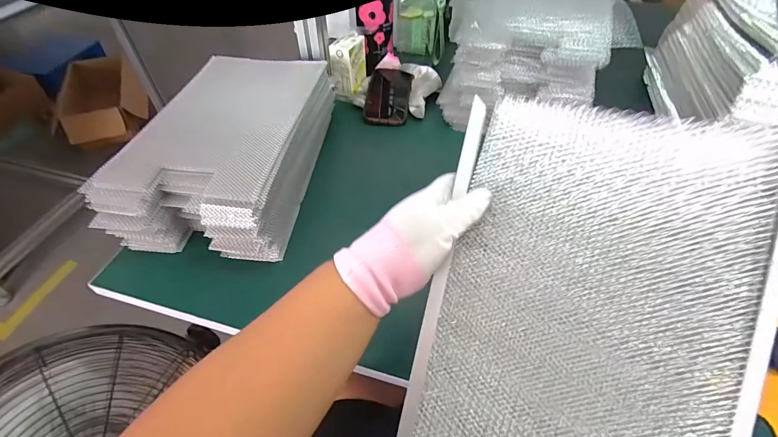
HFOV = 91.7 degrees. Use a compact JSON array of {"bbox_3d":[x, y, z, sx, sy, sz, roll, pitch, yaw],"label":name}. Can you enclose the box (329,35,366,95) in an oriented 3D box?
[{"bbox_3d":[-0.077,-0.296,0.719,0.050,0.087,0.074,16,51,14],"label":"box"}]

